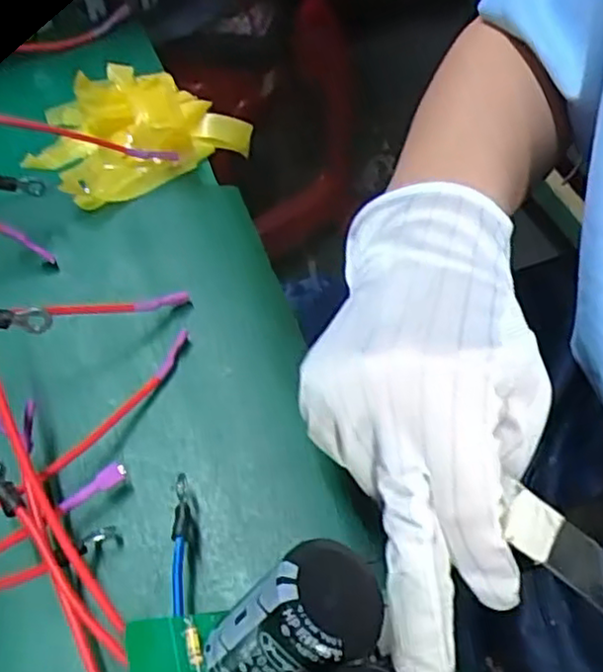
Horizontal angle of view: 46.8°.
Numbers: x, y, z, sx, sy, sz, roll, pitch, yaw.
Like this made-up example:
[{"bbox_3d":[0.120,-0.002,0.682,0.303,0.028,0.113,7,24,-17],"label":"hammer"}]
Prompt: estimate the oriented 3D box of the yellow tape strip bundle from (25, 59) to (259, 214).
[{"bbox_3d":[-0.101,-0.125,0.397,0.105,0.034,0.088,-32,64,-19],"label":"yellow tape strip bundle"}]

